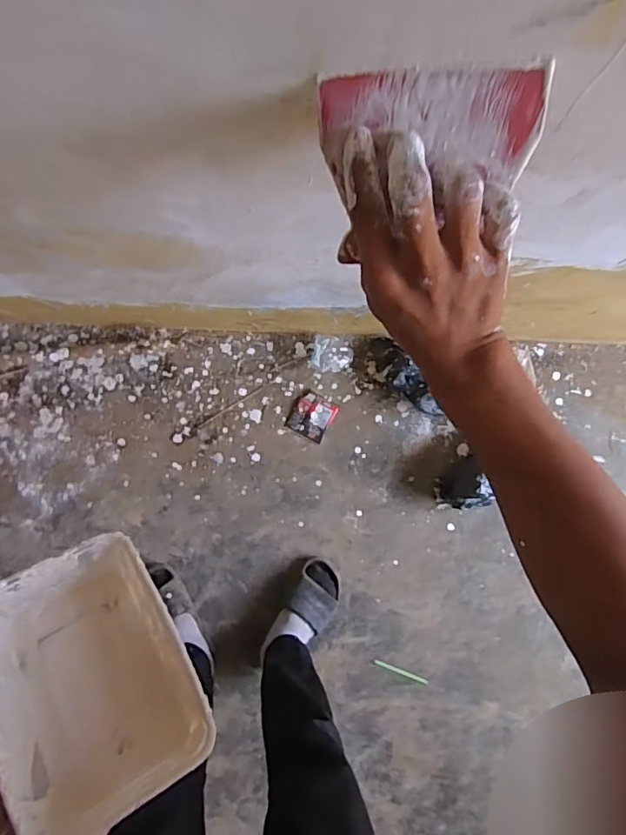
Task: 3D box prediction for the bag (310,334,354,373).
[{"bbox_3d":[0.040,-0.136,1.132,0.094,0.061,0.073,6,89,-3],"label":"bag"}]

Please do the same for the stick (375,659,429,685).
[{"bbox_3d":[0.196,0.563,1.149,0.128,0.005,0.012,23,89,-2],"label":"stick"}]

